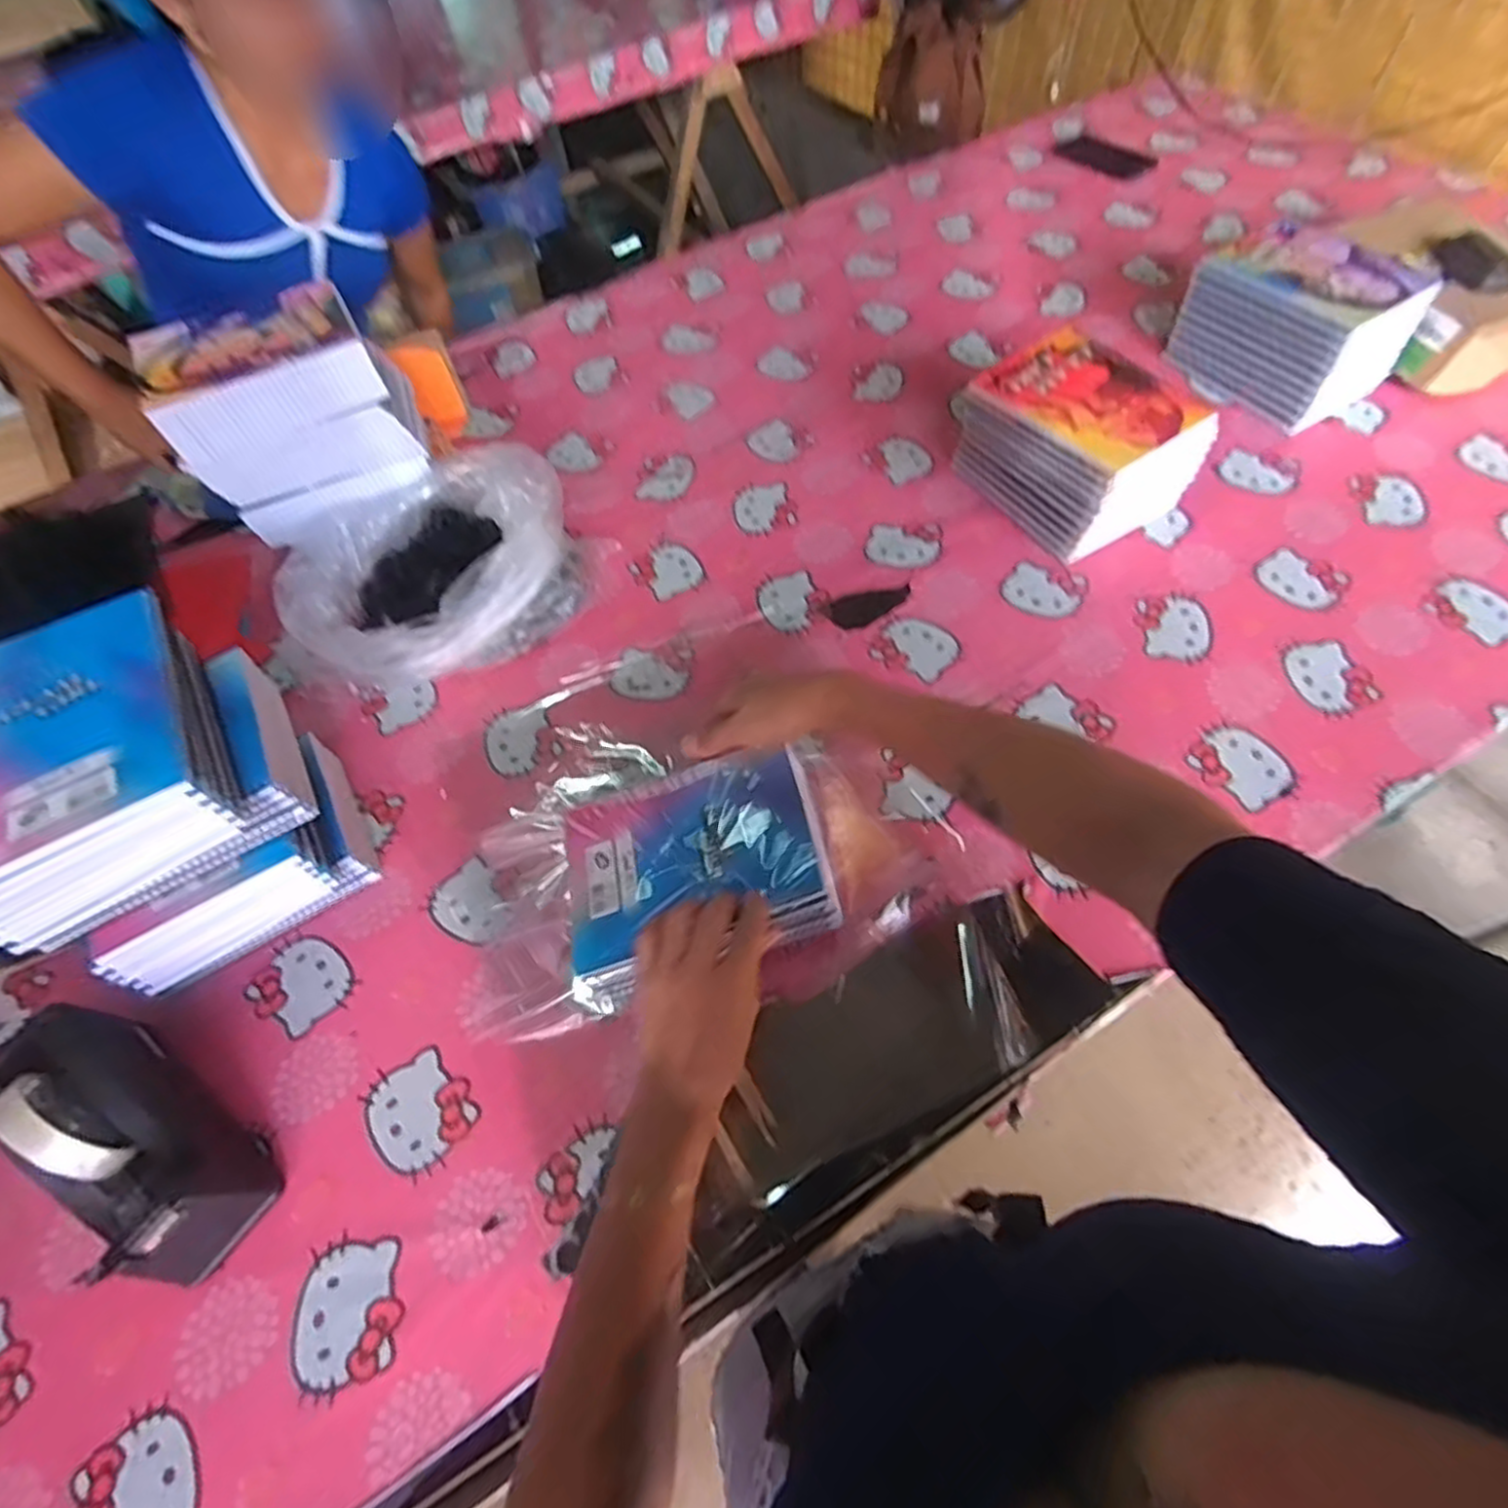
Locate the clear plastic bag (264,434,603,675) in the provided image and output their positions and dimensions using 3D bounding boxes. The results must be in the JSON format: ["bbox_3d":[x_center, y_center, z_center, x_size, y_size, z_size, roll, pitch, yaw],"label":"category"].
[{"bbox_3d":[-0.341,-0.195,0.773,0.297,0.122,0.231,-34,62,-16],"label":"clear plastic bag"}]

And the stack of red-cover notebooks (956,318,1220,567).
[{"bbox_3d":[0.343,-0.329,0.797,0.148,0.122,0.205,-31,62,-14],"label":"stack of red-cover notebooks"}]

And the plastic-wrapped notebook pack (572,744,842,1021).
[{"bbox_3d":[-0.048,0.087,0.581,0.206,0.048,0.163,-16,59,-6],"label":"plastic-wrapped notebook pack"}]

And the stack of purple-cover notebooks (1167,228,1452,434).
[{"bbox_3d":[0.640,-0.510,0.878,0.170,0.121,0.209,-35,63,-17],"label":"stack of purple-cover notebooks"}]

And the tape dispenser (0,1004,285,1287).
[{"bbox_3d":[-0.440,0.261,0.510,0.204,0.119,0.074,31,65,20],"label":"tape dispenser"}]

